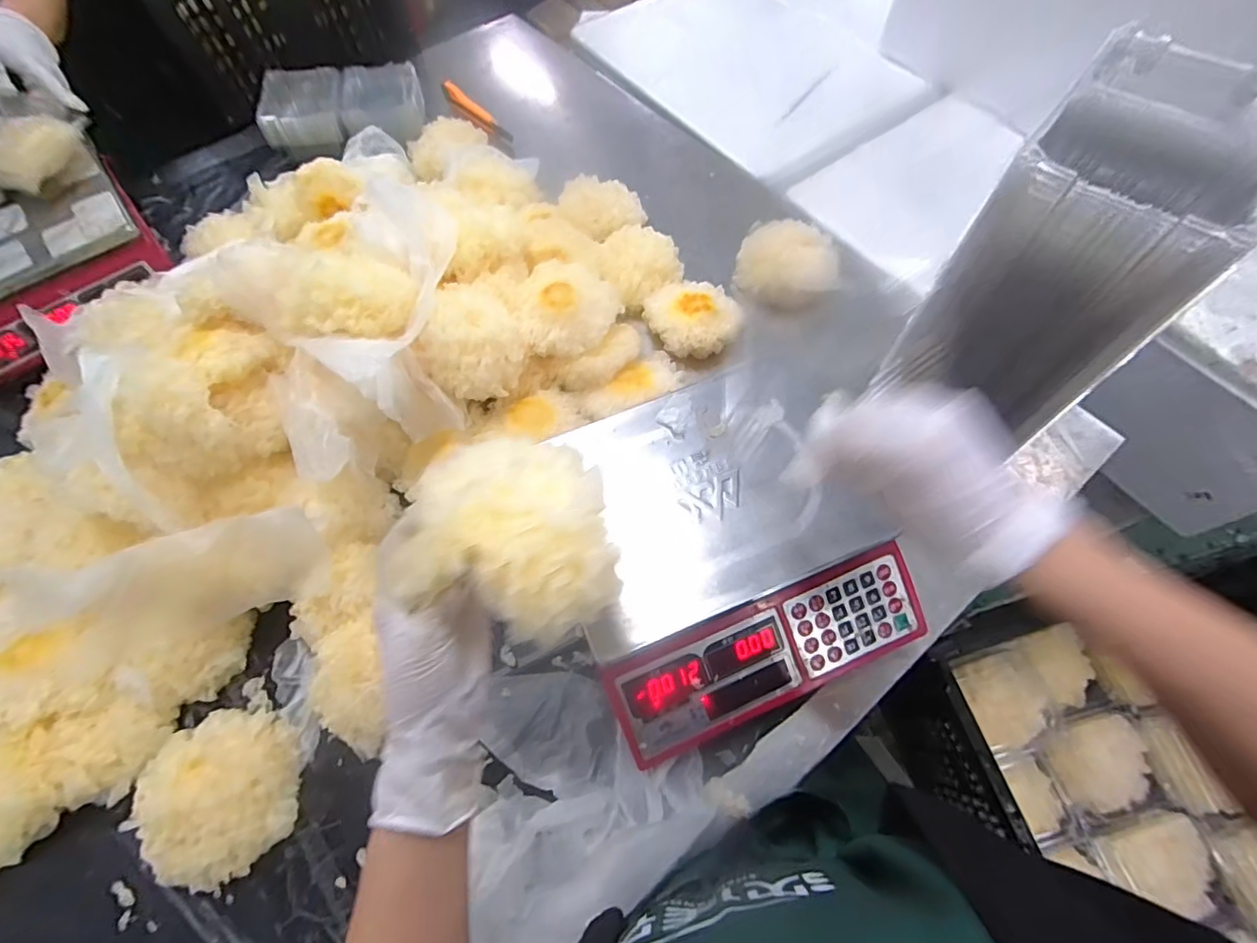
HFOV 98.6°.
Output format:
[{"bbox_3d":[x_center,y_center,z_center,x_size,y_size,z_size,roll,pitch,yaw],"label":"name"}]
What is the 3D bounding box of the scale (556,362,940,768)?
[{"bbox_3d":[0.102,0.062,0.514,0.326,0.089,0.299,-20,66,-7],"label":"scale"}]

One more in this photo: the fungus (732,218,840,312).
[{"bbox_3d":[0.216,-0.285,0.730,0.136,0.069,0.106,19,67,11],"label":"fungus"}]

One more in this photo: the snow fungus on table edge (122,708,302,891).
[{"bbox_3d":[-0.366,0.287,0.477,0.125,0.056,0.131,-13,65,-4],"label":"snow fungus on table edge"}]

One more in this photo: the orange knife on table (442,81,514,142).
[{"bbox_3d":[-0.259,-0.609,0.908,0.032,0.014,0.201,-36,69,-14],"label":"orange knife on table"}]

